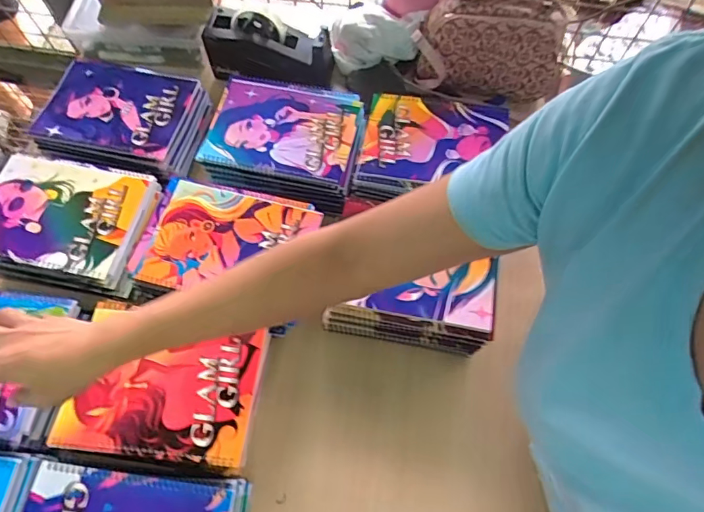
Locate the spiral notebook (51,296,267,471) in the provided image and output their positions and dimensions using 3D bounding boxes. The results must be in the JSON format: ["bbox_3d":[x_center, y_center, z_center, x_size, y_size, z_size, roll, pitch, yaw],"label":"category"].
[{"bbox_3d":[-0.198,0.133,0.497,0.196,0.009,0.149,7,65,3],"label":"spiral notebook"}]

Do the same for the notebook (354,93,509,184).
[{"bbox_3d":[0.115,-0.162,0.651,0.200,0.016,0.146,5,65,2],"label":"notebook"}]

